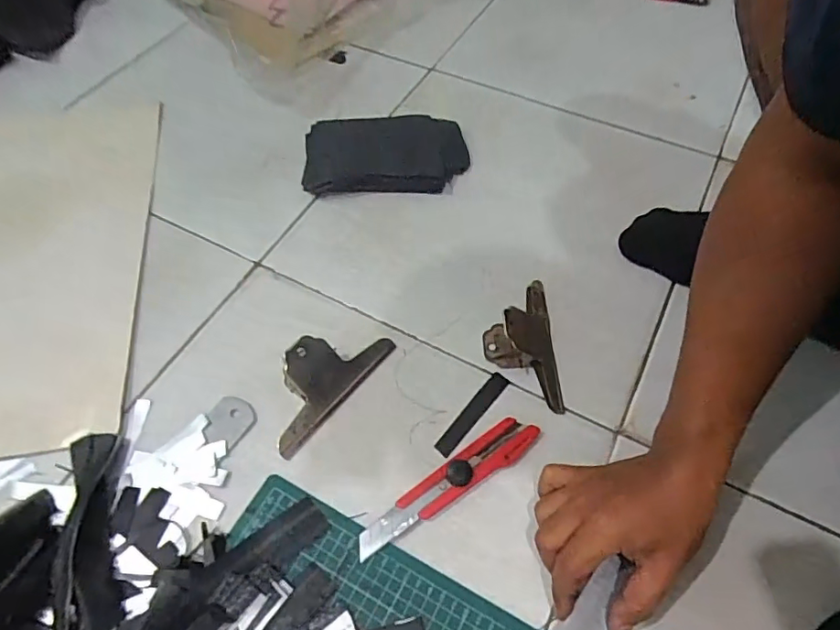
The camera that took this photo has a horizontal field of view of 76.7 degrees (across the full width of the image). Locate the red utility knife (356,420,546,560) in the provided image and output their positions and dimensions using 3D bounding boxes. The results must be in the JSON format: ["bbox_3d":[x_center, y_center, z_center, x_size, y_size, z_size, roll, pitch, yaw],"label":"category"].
[{"bbox_3d":[0.025,0.139,0.438,0.171,0.013,0.030,-31,62,-17],"label":"red utility knife"}]

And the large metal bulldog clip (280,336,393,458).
[{"bbox_3d":[-0.089,0.054,0.480,0.061,0.039,0.135,37,66,22],"label":"large metal bulldog clip"}]

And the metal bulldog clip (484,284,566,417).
[{"bbox_3d":[0.095,0.018,0.497,0.064,0.039,0.135,-1,58,1],"label":"metal bulldog clip"}]

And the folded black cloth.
[{"bbox_3d":[-0.042,-0.198,0.643,0.190,0.024,0.118,-4,58,-1],"label":"folded black cloth"}]

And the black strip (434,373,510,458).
[{"bbox_3d":[0.048,0.088,0.478,0.018,0.004,0.093,34,65,20],"label":"black strip"}]

